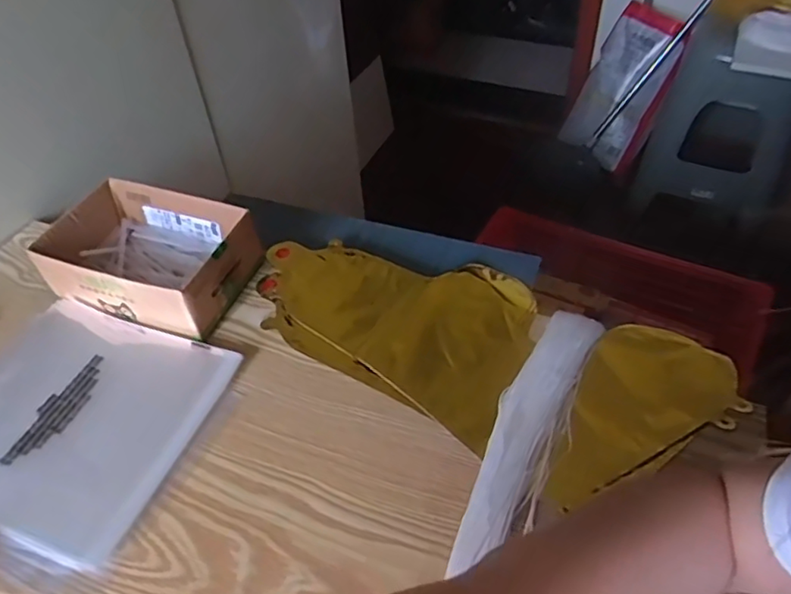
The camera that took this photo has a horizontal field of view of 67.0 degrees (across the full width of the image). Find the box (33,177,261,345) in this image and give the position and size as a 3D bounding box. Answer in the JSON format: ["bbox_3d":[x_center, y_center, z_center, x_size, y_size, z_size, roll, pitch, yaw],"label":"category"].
[{"bbox_3d":[-0.251,-0.041,0.615,0.185,0.071,0.130,14,49,16],"label":"box"}]

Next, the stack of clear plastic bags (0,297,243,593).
[{"bbox_3d":[-0.287,0.101,0.516,0.234,0.014,0.214,17,50,18],"label":"stack of clear plastic bags"}]

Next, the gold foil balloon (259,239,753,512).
[{"bbox_3d":[0.070,0.037,0.563,0.431,0.015,0.196,25,53,24],"label":"gold foil balloon"}]

